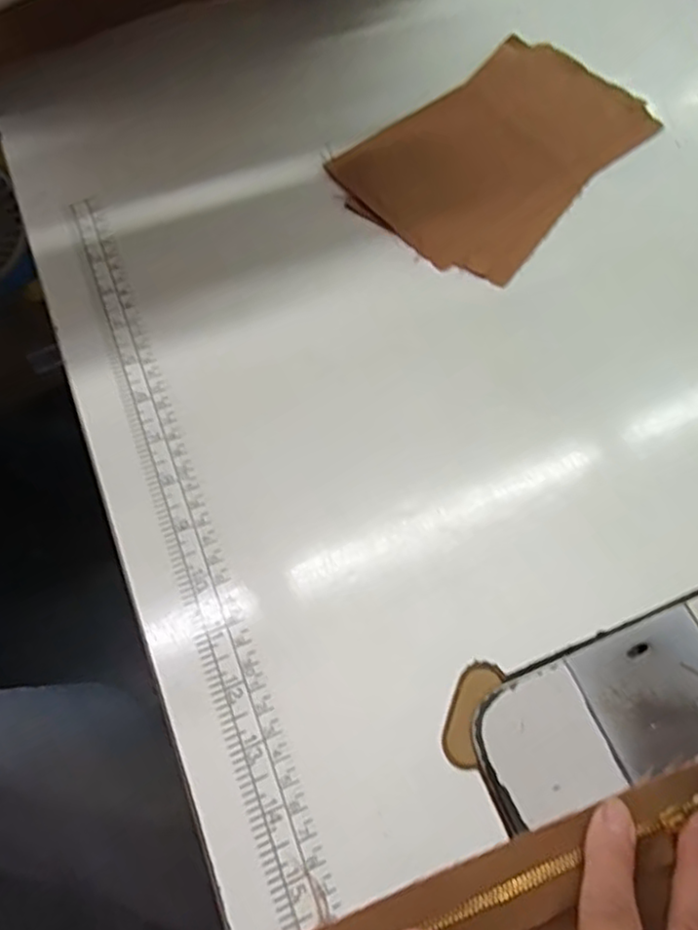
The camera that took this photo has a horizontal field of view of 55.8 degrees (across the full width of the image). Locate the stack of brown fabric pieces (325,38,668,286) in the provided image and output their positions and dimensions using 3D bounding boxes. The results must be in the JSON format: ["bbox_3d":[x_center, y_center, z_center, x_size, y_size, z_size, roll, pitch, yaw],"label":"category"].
[{"bbox_3d":[0.100,-0.210,0.433,0.130,0.004,0.211,38,69,16],"label":"stack of brown fabric pieces"}]

